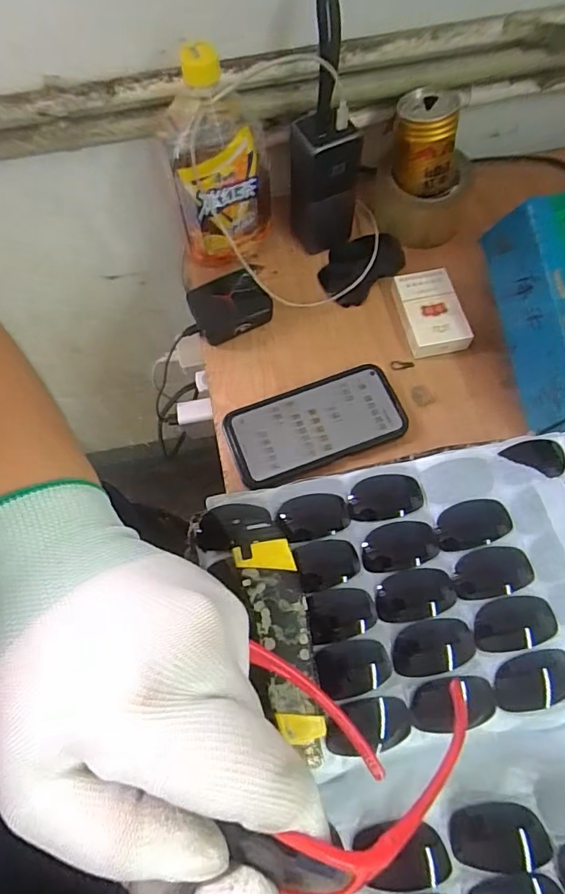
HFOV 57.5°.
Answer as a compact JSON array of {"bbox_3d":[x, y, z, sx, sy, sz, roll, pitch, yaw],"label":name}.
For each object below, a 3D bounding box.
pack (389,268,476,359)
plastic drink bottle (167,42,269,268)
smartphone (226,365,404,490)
[{"bbox_3d":[0.151,-0.139,0.531,0.058,0.023,0.091,-10,68,-2],"label":"pack"},{"bbox_3d":[-0.061,-0.277,0.490,0.092,0.186,0.100,-9,68,-2],"label":"plastic drink bottle"},{"bbox_3d":[0.032,-0.021,0.491,0.165,0.012,0.082,-22,69,-7],"label":"smartphone"}]

